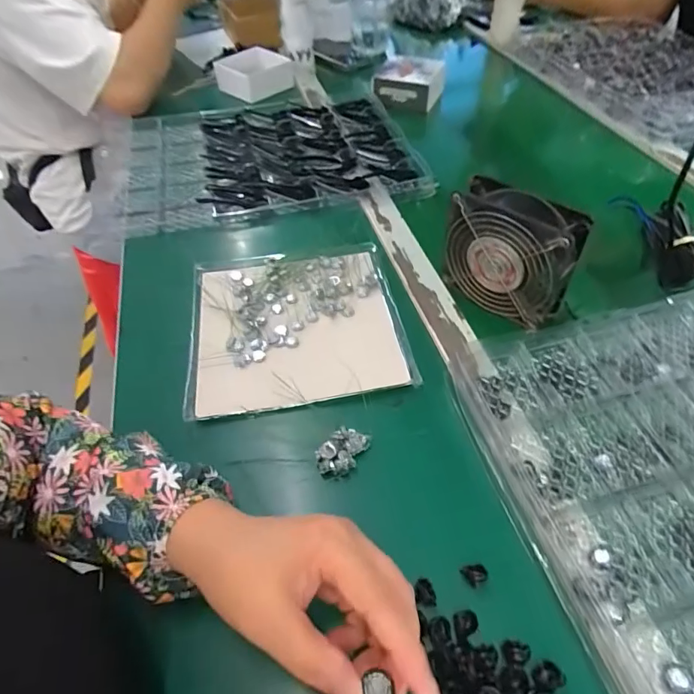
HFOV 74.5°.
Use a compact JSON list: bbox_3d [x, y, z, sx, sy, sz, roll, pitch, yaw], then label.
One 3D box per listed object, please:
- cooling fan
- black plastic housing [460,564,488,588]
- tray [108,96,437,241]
[{"bbox_3d":[0.154,-0.089,0.438,0.118,0.107,0.046,35,59,28],"label":"cooling fan"},{"bbox_3d":[0.086,0.151,0.304,0.014,0.005,0.014,-25,53,-18],"label":"black plastic housing"},{"bbox_3d":[-0.135,-0.289,0.663,0.425,0.024,0.308,-11,50,-7],"label":"tray"}]

